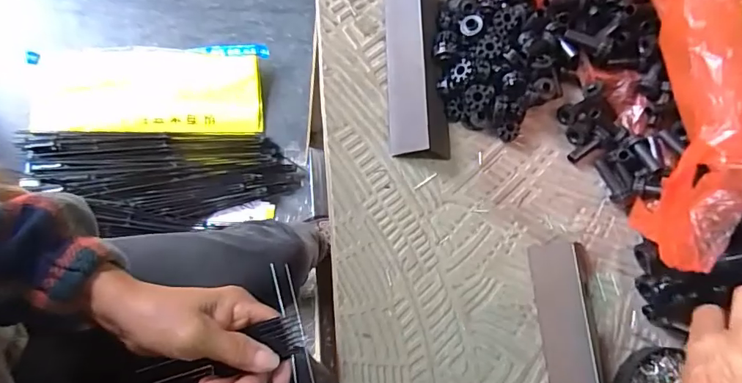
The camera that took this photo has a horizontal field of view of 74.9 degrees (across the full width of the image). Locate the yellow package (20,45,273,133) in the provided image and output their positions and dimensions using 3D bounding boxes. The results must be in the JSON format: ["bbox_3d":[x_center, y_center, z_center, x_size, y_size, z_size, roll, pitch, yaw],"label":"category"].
[{"bbox_3d":[-0.522,-0.234,1.126,0.520,0.045,0.207,2,77,-8],"label":"yellow package"}]

